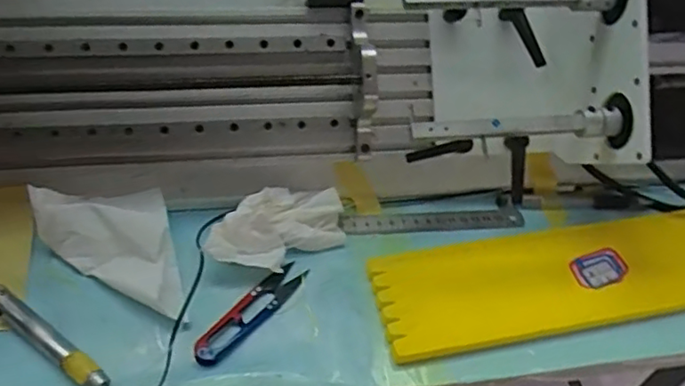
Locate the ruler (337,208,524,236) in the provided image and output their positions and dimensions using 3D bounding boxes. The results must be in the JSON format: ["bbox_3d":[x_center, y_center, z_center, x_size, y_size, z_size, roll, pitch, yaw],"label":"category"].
[{"bbox_3d":[0.074,0.024,0.498,0.151,0.004,0.017,-2,57,-7],"label":"ruler"}]

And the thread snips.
[{"bbox_3d":[-0.063,0.083,0.423,0.022,0.009,0.098,33,53,22],"label":"thread snips"}]

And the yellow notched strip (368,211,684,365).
[{"bbox_3d":[0.197,0.060,0.465,0.348,0.012,0.085,-7,49,-13],"label":"yellow notched strip"}]

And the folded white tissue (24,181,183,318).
[{"bbox_3d":[-0.166,0.041,0.425,0.089,0.019,0.114,-12,50,-16],"label":"folded white tissue"}]

